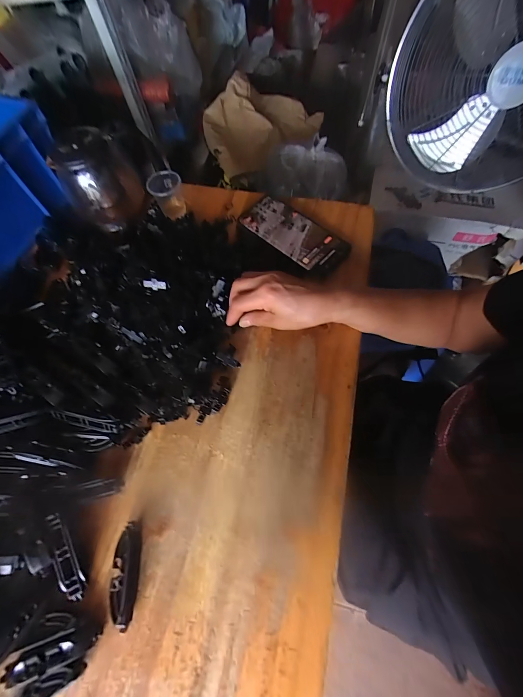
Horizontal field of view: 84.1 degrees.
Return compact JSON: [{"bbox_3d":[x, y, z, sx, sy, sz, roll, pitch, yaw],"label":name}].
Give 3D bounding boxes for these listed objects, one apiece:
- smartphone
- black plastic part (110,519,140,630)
[{"bbox_3d":[0.046,-0.166,0.414,0.162,0.006,0.070,40,74,19],"label":"smartphone"},{"bbox_3d":[-0.127,0.210,0.273,0.023,0.018,0.079,1,66,5],"label":"black plastic part"}]

